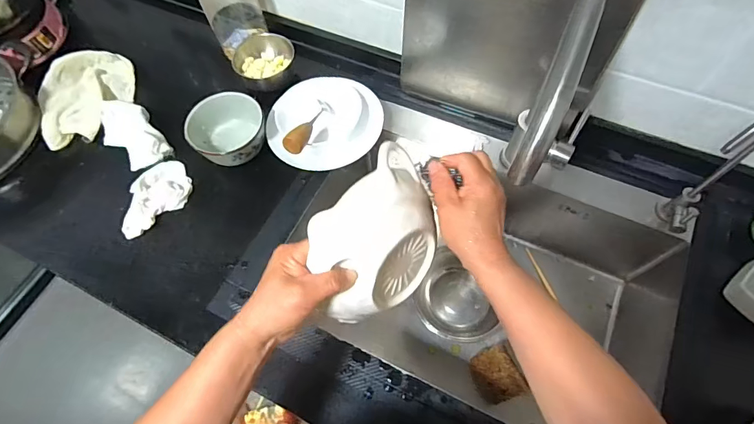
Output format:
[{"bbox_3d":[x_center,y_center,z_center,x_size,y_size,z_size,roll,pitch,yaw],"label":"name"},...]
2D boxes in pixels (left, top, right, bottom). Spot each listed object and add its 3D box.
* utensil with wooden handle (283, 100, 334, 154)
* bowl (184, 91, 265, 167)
[{"bbox_3d":[-0.109,-0.141,0.668,0.034,0.031,0.143,12,39,8],"label":"utensil with wooden handle"},{"bbox_3d":[-0.242,-0.129,0.678,0.118,0.068,0.115,-1,63,2],"label":"bowl"}]

